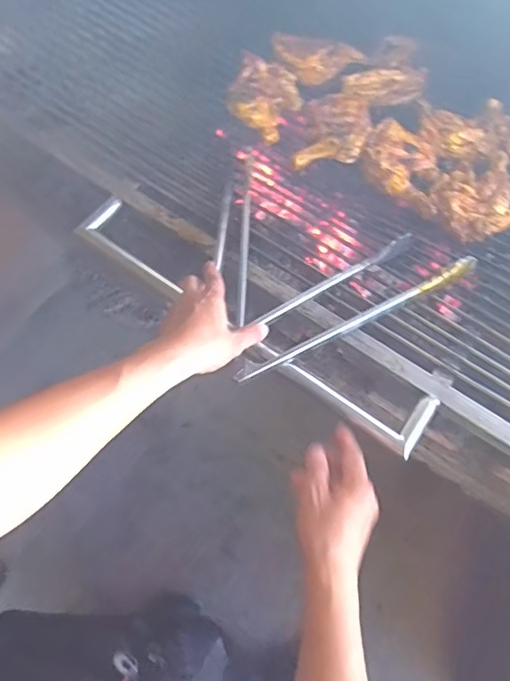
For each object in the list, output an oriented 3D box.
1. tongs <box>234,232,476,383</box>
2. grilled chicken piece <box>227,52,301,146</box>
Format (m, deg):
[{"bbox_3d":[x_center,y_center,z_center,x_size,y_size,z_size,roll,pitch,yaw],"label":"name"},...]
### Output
[{"bbox_3d":[0.118,-0.055,0.641,0.336,0.031,0.080,-26,69,-12],"label":"tongs"},{"bbox_3d":[0.012,-0.374,0.798,0.112,0.031,0.138,24,68,9],"label":"grilled chicken piece"}]

